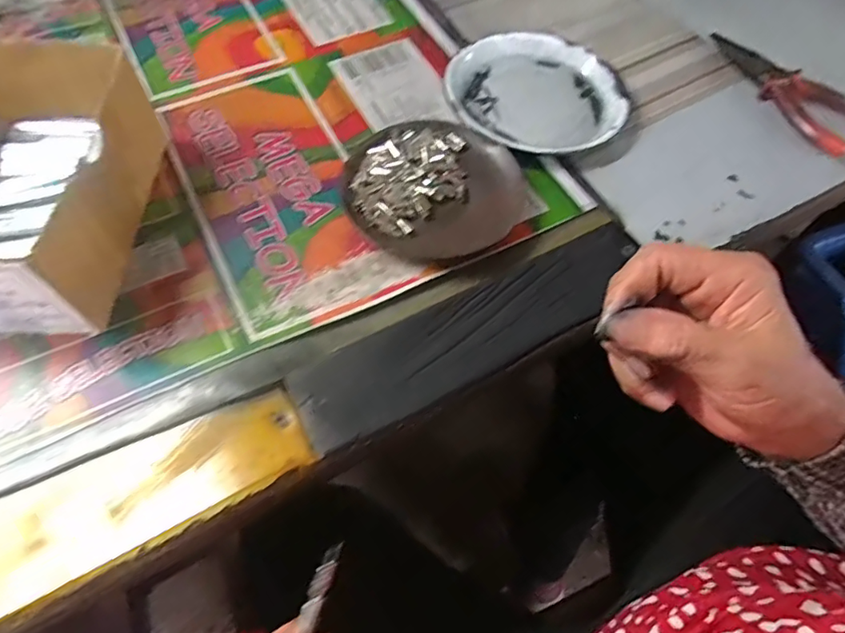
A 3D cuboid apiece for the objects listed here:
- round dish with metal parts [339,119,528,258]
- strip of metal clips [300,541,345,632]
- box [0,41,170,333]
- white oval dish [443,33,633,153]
[{"bbox_3d":[0.008,-0.086,0.352,0.114,0.018,0.107,1,60,-2],"label":"round dish with metal parts"},{"bbox_3d":[-0.045,0.118,0.236,0.009,0.004,0.039,19,86,9],"label":"strip of metal clips"},{"bbox_3d":[-0.233,-0.076,0.307,0.124,0.069,0.158,0,60,-2],"label":"box"},{"bbox_3d":[0.086,-0.169,0.408,0.133,0.014,0.132,19,61,8],"label":"white oval dish"}]

